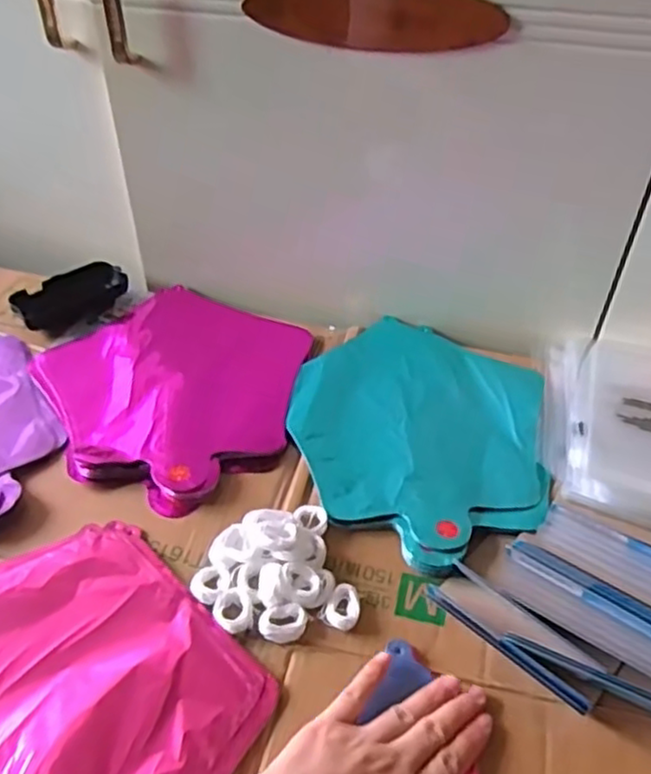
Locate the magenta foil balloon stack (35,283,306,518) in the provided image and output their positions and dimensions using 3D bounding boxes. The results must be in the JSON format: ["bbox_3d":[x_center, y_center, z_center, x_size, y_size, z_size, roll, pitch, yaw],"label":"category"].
[{"bbox_3d":[-0.122,-0.009,0.612,0.230,0.017,0.243,-28,51,-28],"label":"magenta foil balloon stack"}]

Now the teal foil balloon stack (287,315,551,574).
[{"bbox_3d":[0.074,0.027,0.575,0.201,0.015,0.267,8,44,7],"label":"teal foil balloon stack"}]

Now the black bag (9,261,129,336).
[{"bbox_3d":[-0.247,-0.090,0.682,0.058,0.025,0.102,33,52,29],"label":"black bag"}]

